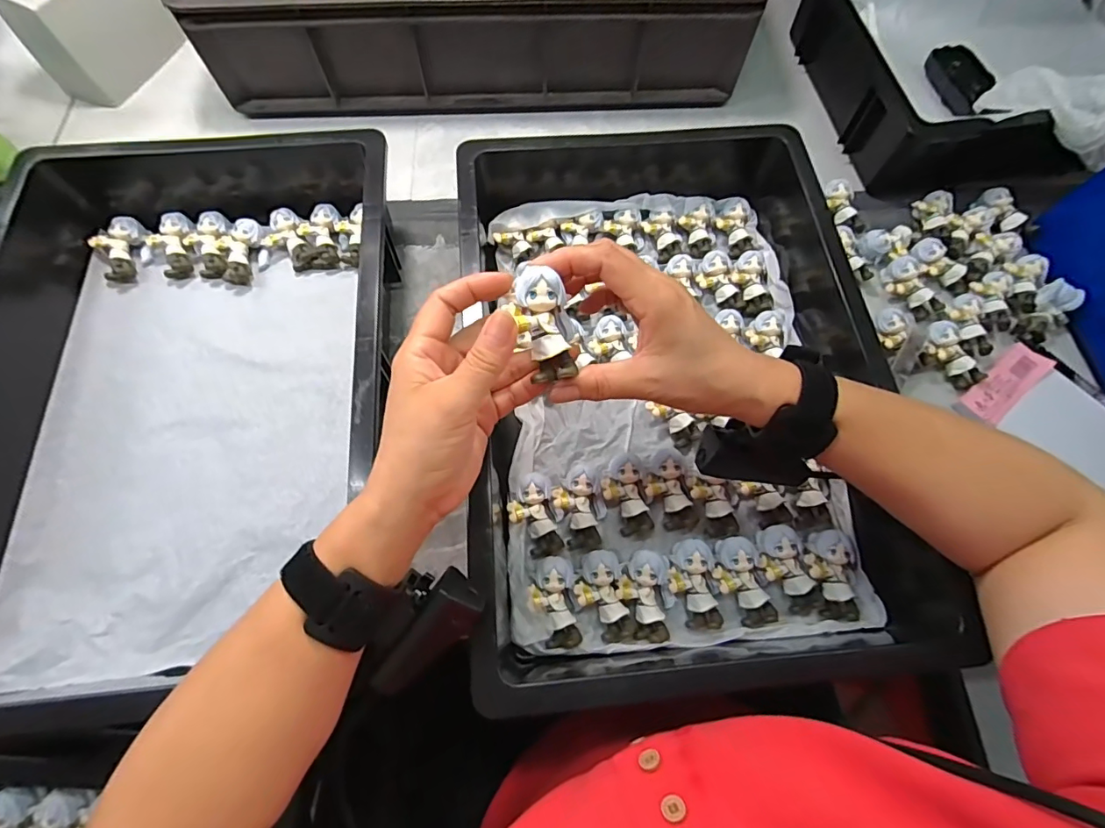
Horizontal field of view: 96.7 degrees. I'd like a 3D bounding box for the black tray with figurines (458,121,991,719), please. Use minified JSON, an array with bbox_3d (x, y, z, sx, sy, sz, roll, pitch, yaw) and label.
[{"bbox_3d":[0.101,-0.060,0.412,0.338,0.081,0.526,-2,69,-2],"label":"black tray with figurines"}]

